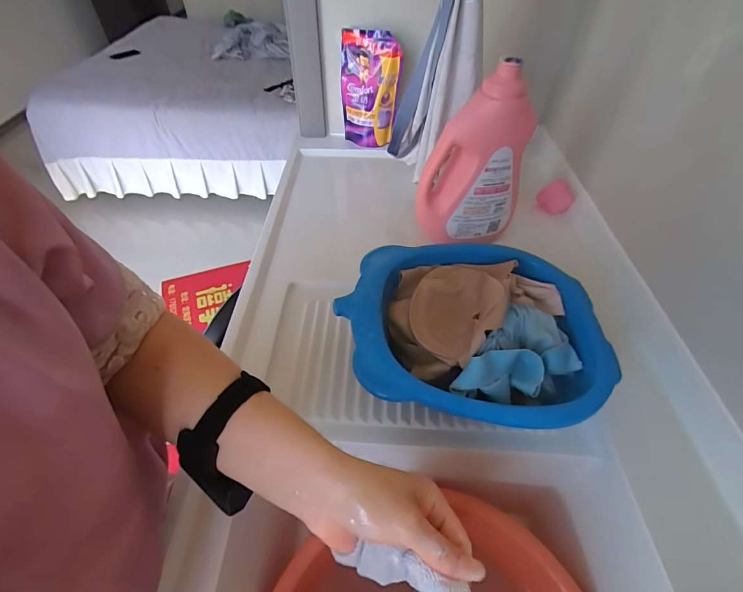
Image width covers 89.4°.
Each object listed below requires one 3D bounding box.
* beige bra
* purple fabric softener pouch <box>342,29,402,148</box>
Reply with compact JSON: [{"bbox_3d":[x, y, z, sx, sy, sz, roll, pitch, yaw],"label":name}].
[{"bbox_3d":[0.094,0.006,0.476,0.135,0.085,0.186,17,50,13],"label":"beige bra"},{"bbox_3d":[-0.003,-0.434,0.799,0.119,0.216,0.070,2,48,0],"label":"purple fabric softener pouch"}]

